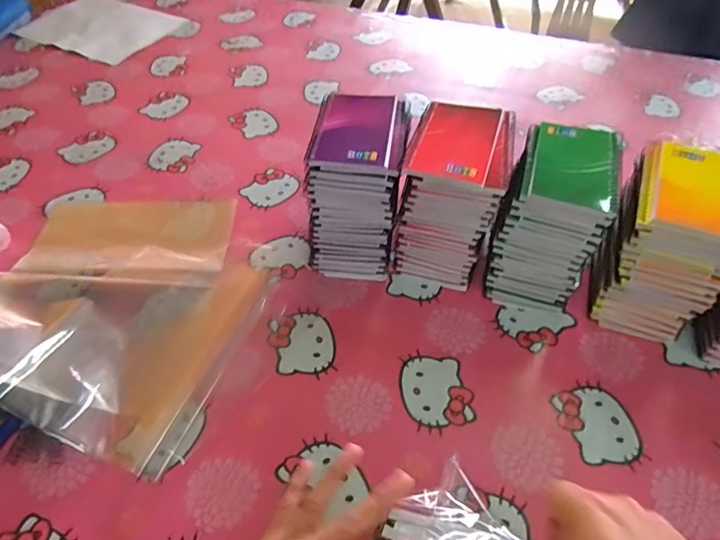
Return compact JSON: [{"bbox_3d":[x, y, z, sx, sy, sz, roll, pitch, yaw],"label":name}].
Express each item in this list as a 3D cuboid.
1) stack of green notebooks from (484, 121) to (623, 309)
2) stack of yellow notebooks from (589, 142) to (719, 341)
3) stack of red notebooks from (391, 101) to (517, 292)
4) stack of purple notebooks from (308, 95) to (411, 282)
[{"bbox_3d":[0.214,-0.056,0.573,0.098,0.172,0.126,16,52,13],"label":"stack of green notebooks"},{"bbox_3d":[0.329,-0.025,0.546,0.102,0.170,0.123,18,52,15],"label":"stack of yellow notebooks"},{"bbox_3d":[0.105,-0.081,0.588,0.100,0.178,0.122,11,51,9],"label":"stack of red notebooks"},{"bbox_3d":[0.000,-0.096,0.603,0.097,0.175,0.128,7,50,6],"label":"stack of purple notebooks"}]

